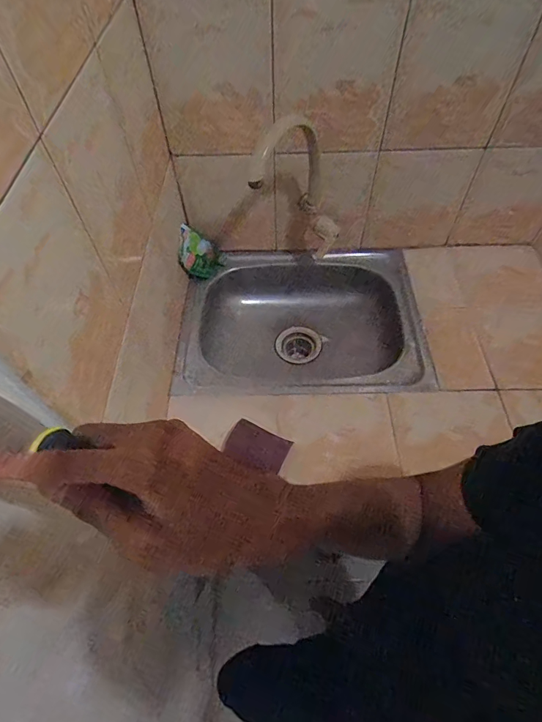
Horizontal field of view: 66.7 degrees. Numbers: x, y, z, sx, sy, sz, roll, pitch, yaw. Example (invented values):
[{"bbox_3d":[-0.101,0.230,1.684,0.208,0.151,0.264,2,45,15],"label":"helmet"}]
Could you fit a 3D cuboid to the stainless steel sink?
[{"bbox_3d":[0.066,-0.062,0.933,0.491,0.158,0.388,-1,56,2],"label":"stainless steel sink"}]

